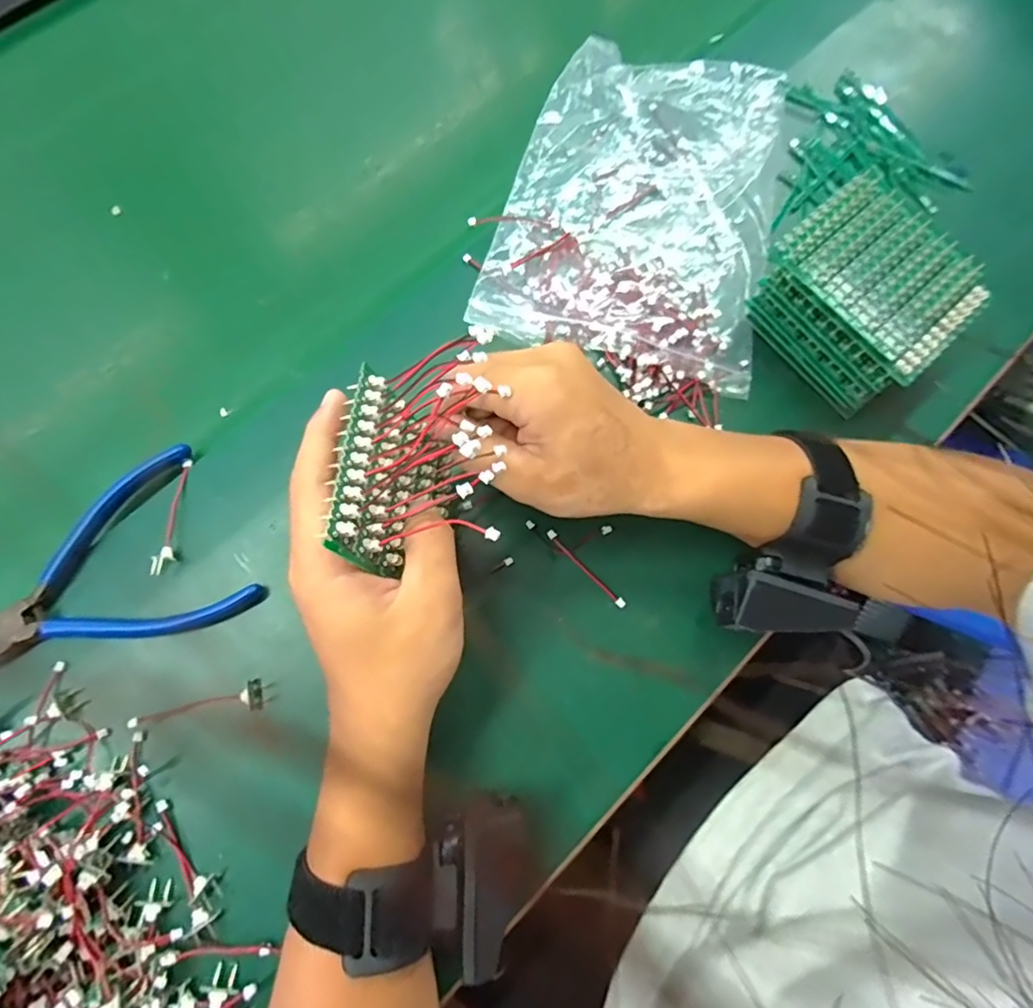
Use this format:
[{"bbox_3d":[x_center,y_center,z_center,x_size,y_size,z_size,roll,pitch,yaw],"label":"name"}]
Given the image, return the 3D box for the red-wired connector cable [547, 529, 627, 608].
[{"bbox_3d":[0.039,0.036,0.314,0.004,0.005,0.058,-44,78,-11],"label":"red-wired connector cable"}]

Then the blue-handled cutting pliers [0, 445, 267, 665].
[{"bbox_3d":[-0.220,0.041,0.302,0.131,0.017,0.099,-30,76,-8],"label":"blue-handled cutting pliers"}]

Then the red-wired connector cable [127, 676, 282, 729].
[{"bbox_3d":[-0.159,0.103,0.289,0.068,0.014,0.015,-11,74,-2],"label":"red-wired connector cable"}]

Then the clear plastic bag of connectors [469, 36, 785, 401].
[{"bbox_3d":[0.083,-0.199,0.365,0.167,0.023,0.239,14,75,5],"label":"clear plastic bag of connectors"}]

